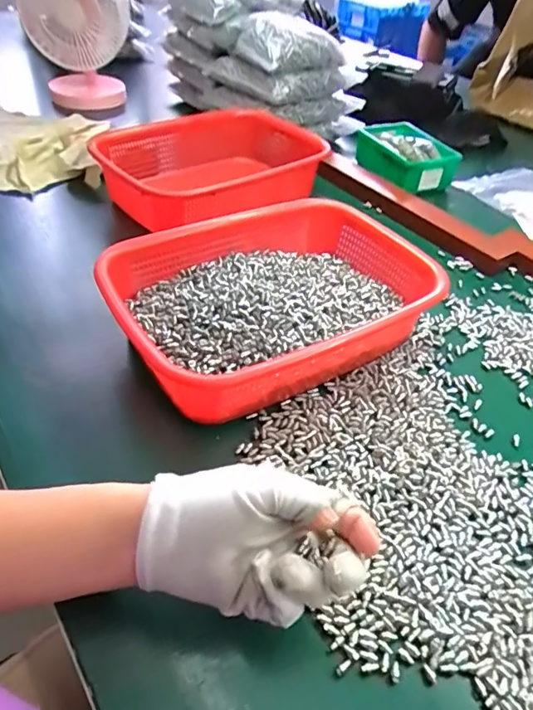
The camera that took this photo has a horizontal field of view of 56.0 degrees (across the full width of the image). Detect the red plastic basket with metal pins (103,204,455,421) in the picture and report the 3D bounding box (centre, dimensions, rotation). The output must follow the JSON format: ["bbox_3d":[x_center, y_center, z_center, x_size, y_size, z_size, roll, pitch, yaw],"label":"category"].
[{"bbox_3d":[0.006,-0.048,0.474,0.284,0.086,0.209,-23,50,-26],"label":"red plastic basket with metal pins"}]

